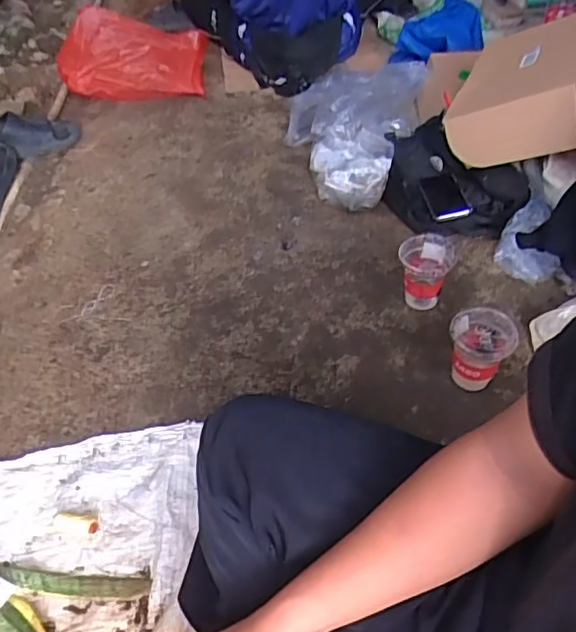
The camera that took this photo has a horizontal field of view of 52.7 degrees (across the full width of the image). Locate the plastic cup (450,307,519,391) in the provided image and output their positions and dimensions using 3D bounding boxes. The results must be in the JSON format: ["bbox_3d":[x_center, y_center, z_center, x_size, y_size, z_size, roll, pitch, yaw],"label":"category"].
[{"bbox_3d":[0.282,0.061,0.868,0.087,0.123,0.084,-2,47,2],"label":"plastic cup"}]

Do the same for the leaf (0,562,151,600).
[{"bbox_3d":[-0.317,0.334,0.742,0.285,0.011,0.034,4,47,7],"label":"leaf"}]

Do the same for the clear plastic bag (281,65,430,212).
[{"bbox_3d":[0.137,-0.452,1.352,0.291,0.108,0.516,12,49,14],"label":"clear plastic bag"}]

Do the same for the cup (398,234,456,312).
[{"bbox_3d":[0.234,-0.069,1.000,0.087,0.120,0.084,-2,47,2],"label":"cup"}]

